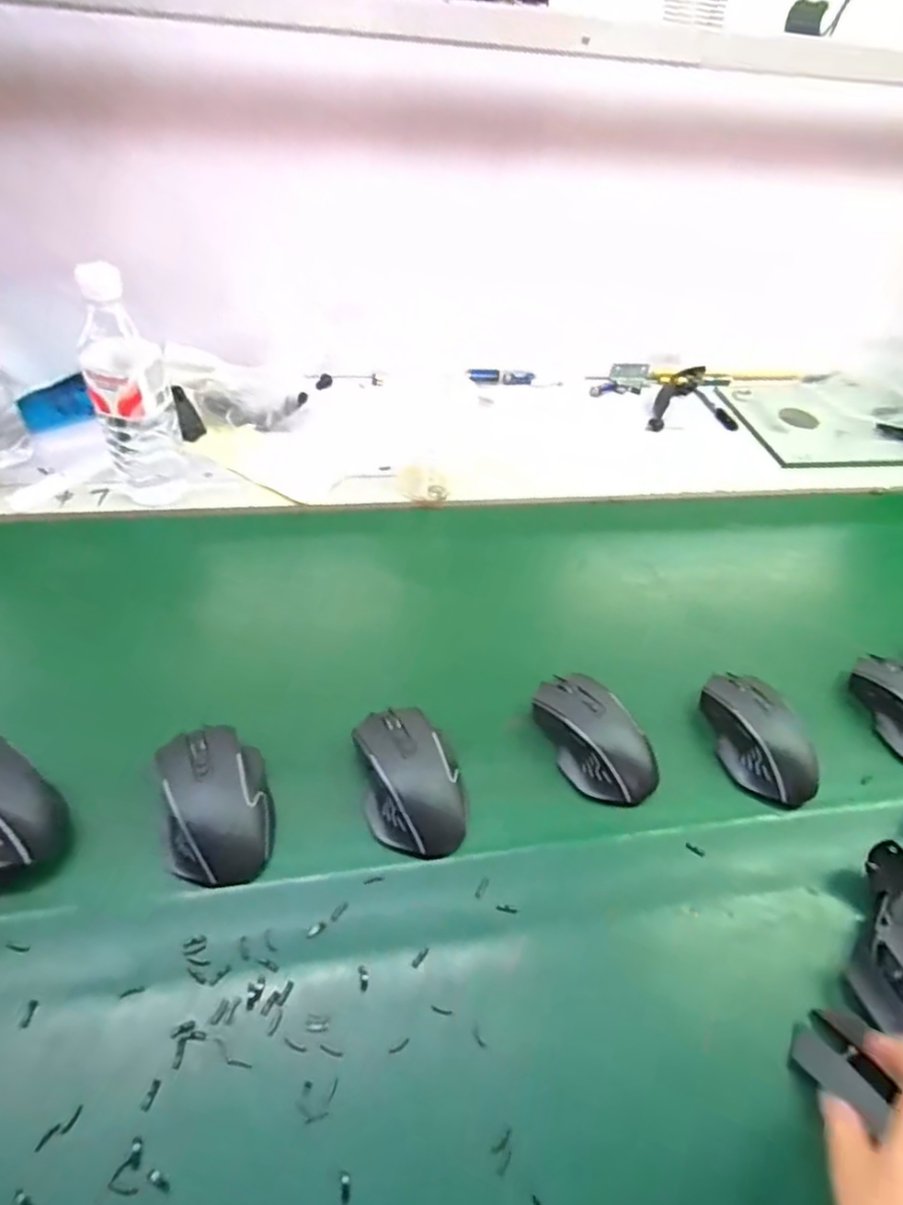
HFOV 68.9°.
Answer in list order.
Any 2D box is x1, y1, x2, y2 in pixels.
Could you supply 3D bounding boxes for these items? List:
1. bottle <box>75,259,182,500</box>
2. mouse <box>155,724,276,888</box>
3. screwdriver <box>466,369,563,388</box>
[{"bbox_3d":[-0.306,-0.195,0.631,0.070,0.222,0.058,-20,52,-23],"label":"bottle"},{"bbox_3d":[-0.164,0.135,0.458,0.069,0.034,0.109,-10,48,-15],"label":"mouse"},{"bbox_3d":[0.091,-0.327,0.955,0.138,0.015,0.025,0,47,-6],"label":"screwdriver"}]

